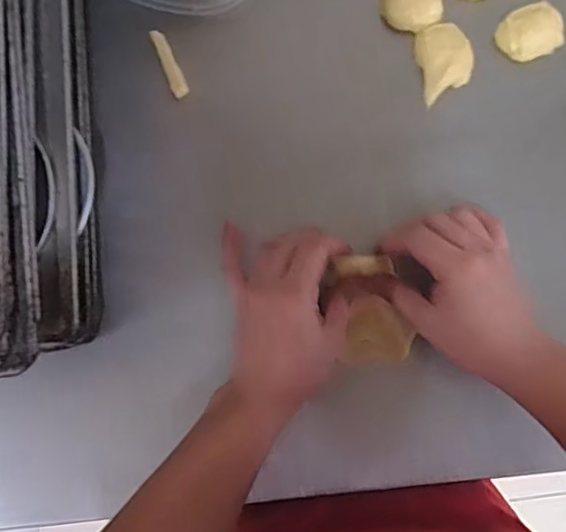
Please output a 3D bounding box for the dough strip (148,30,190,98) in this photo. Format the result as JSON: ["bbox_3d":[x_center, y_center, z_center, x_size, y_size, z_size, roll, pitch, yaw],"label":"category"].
[{"bbox_3d":[-0.102,-0.183,0.527,0.015,0.009,0.066,-21,82,-2],"label":"dough strip"}]

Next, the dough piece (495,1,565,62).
[{"bbox_3d":[0.222,-0.209,0.521,0.058,0.020,0.045,-25,82,-2],"label":"dough piece"}]

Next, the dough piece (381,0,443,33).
[{"bbox_3d":[0.118,-0.236,0.535,0.052,0.022,0.046,25,83,4],"label":"dough piece"}]

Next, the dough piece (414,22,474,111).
[{"bbox_3d":[0.145,-0.186,0.517,0.045,0.021,0.067,-13,82,-1],"label":"dough piece"}]

